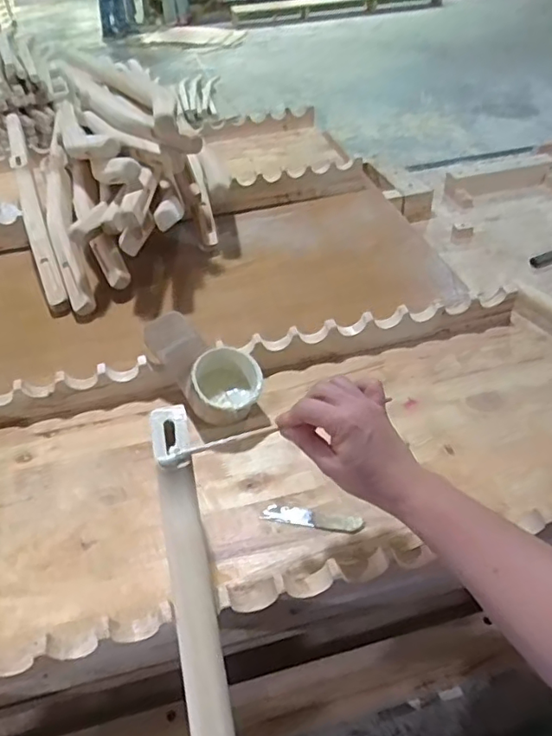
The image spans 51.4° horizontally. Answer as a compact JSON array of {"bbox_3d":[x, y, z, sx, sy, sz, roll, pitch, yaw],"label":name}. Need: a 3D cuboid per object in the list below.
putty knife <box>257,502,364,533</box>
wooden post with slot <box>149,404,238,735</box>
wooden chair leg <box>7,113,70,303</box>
[{"bbox_3d":[0.037,0.153,0.589,0.102,0.005,0.020,7,43,11],"label":"putty knife"},{"bbox_3d":[-0.052,0.223,0.424,0.033,0.025,0.419,-11,65,-7],"label":"wooden post with slot"},{"bbox_3d":[-0.485,-0.342,1.127,0.041,0.101,0.669,-18,44,-15],"label":"wooden chair leg"}]

